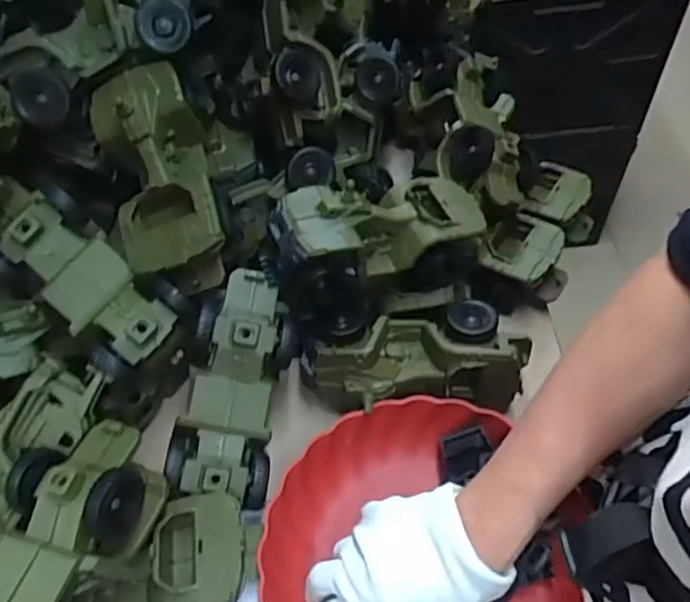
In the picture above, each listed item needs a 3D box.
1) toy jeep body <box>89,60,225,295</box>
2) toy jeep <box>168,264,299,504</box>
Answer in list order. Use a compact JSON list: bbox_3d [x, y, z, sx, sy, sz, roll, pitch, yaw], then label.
[{"bbox_3d":[-0.147,-0.098,0.497,0.080,0.058,0.184,-16,81,-8],"label":"toy jeep body"},{"bbox_3d":[-0.090,0.066,0.502,0.084,0.068,0.181,8,80,9],"label":"toy jeep"}]

